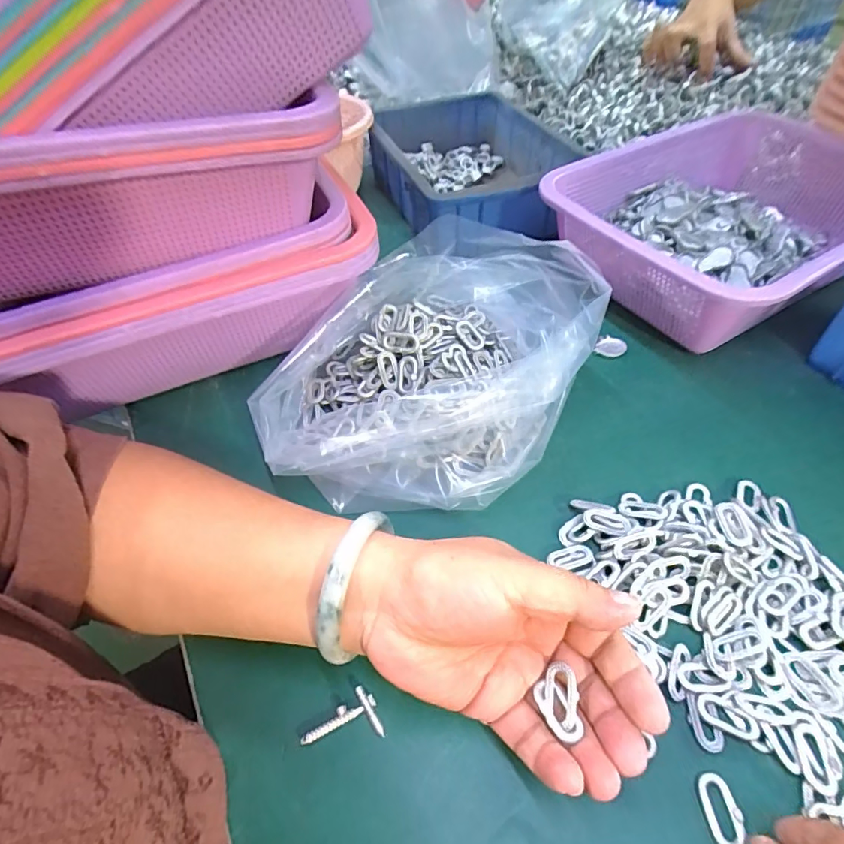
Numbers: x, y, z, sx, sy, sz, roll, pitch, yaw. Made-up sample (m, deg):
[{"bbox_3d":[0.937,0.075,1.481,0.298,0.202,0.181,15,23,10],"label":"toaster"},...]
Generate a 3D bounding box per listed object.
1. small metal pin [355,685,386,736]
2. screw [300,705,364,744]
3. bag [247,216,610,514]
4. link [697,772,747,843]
[{"bbox_3d":[-0.024,0.139,0.235,0.006,0.004,0.024,-29,53,-20],"label":"small metal pin"},{"bbox_3d":[-0.044,0.144,0.232,0.030,0.004,0.008,-24,52,-17],"label":"screw"},{"bbox_3d":[0.011,-0.046,0.341,0.198,0.088,0.202,13,51,14],"label":"bag"},{"bbox_3d":[0.128,0.166,0.207,0.014,0.004,0.026,-7,49,-3],"label":"link"}]

